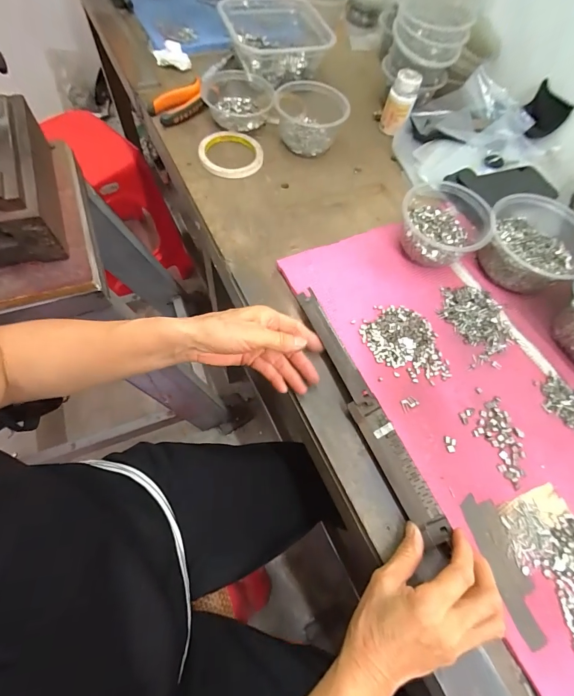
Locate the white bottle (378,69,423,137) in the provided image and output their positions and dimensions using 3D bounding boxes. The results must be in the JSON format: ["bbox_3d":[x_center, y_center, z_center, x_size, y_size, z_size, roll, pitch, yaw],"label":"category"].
[{"bbox_3d":[0.190,-0.413,0.568,0.045,0.071,0.044,17,64,2],"label":"white bottle"}]

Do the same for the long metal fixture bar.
[{"bbox_3d":[0.082,0.062,0.362,0.028,0.021,0.292,-23,71,-12],"label":"long metal fixture bar"}]

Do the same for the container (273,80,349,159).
[{"bbox_3d":[0.038,-0.370,0.550,0.111,0.063,0.111,3,66,-6],"label":"container"}]

